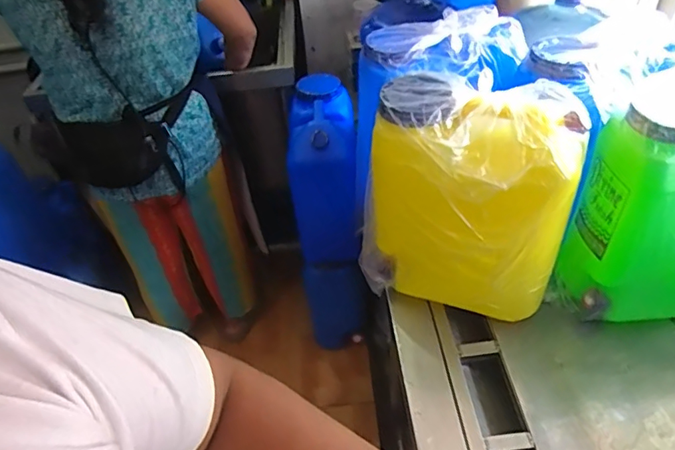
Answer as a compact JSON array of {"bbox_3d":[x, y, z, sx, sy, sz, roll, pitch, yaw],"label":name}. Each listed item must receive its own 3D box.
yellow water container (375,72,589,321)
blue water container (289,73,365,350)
[{"bbox_3d":[0.226,-0.037,0.889,0.328,0.394,0.173,9,44,16],"label":"yellow water container"},{"bbox_3d":[-0.035,-0.137,1.366,0.170,0.416,0.345,-4,42,2],"label":"blue water container"}]

